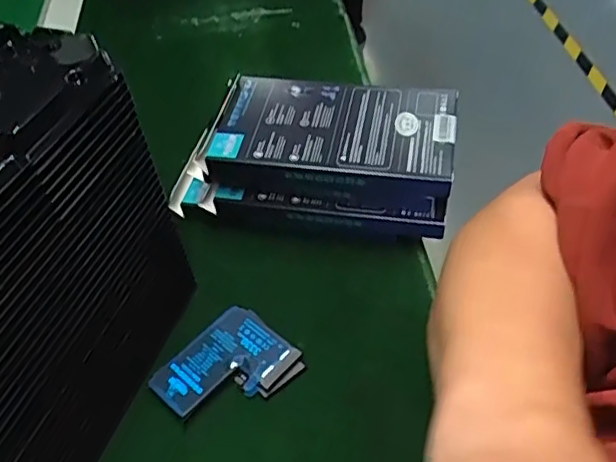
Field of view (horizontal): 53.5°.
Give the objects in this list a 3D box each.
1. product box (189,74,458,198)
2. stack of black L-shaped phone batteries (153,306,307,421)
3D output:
[{"bbox_3d":[0.015,-0.063,0.429,0.171,0.036,0.099,7,49,11],"label":"product box"},{"bbox_3d":[-0.051,0.085,0.375,0.076,0.009,0.063,-38,55,-25],"label":"stack of black L-shaped phone batteries"}]

